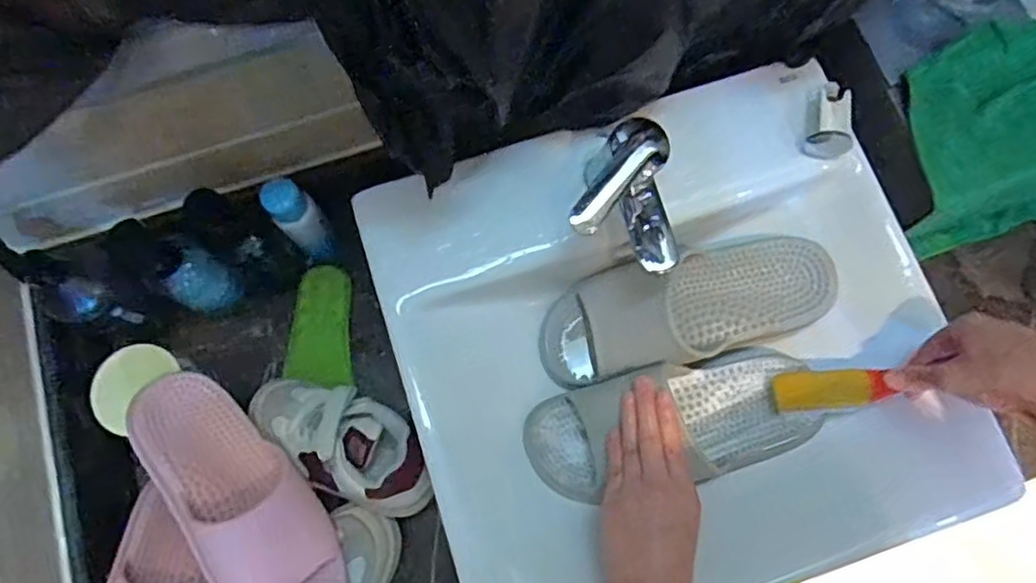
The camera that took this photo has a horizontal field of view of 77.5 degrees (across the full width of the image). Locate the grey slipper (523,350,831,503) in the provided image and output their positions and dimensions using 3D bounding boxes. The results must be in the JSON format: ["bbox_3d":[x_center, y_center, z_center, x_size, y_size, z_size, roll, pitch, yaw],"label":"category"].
[{"bbox_3d":[0.132,0.110,0.547,0.244,0.055,0.095,-11,76,-3],"label":"grey slipper"}]

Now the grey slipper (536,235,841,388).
[{"bbox_3d":[0.151,0.014,0.597,0.260,0.049,0.098,-14,77,-3],"label":"grey slipper"}]

